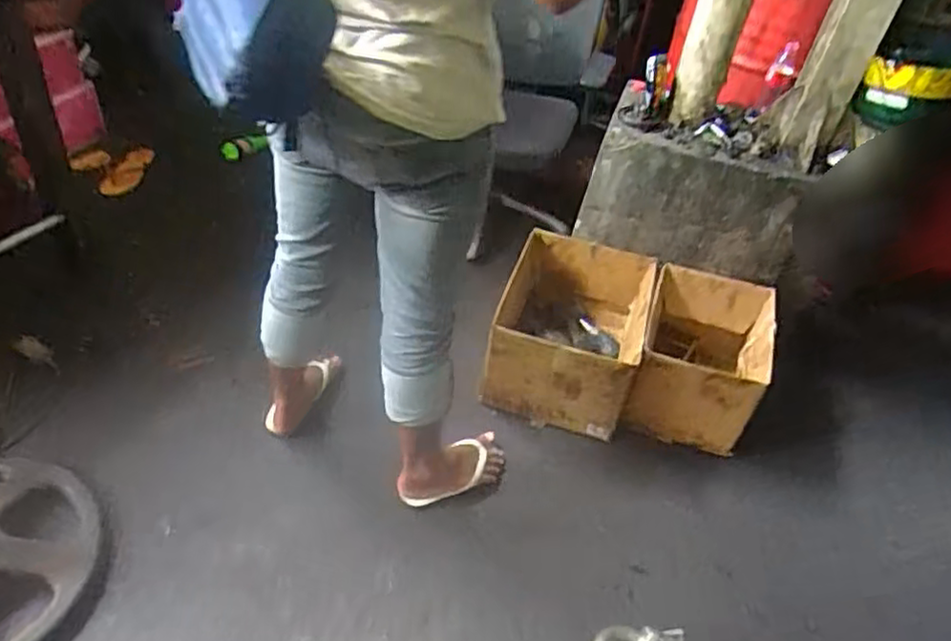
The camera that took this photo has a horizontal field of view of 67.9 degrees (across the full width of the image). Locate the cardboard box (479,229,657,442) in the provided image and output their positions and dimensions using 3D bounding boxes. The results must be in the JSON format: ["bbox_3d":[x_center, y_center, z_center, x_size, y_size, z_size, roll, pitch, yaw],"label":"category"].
[{"bbox_3d":[0.224,0.022,1.769,0.364,0.256,0.431,15,42,10],"label":"cardboard box"}]

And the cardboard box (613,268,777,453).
[{"bbox_3d":[0.544,0.092,1.710,0.277,0.223,0.401,17,42,13],"label":"cardboard box"}]

